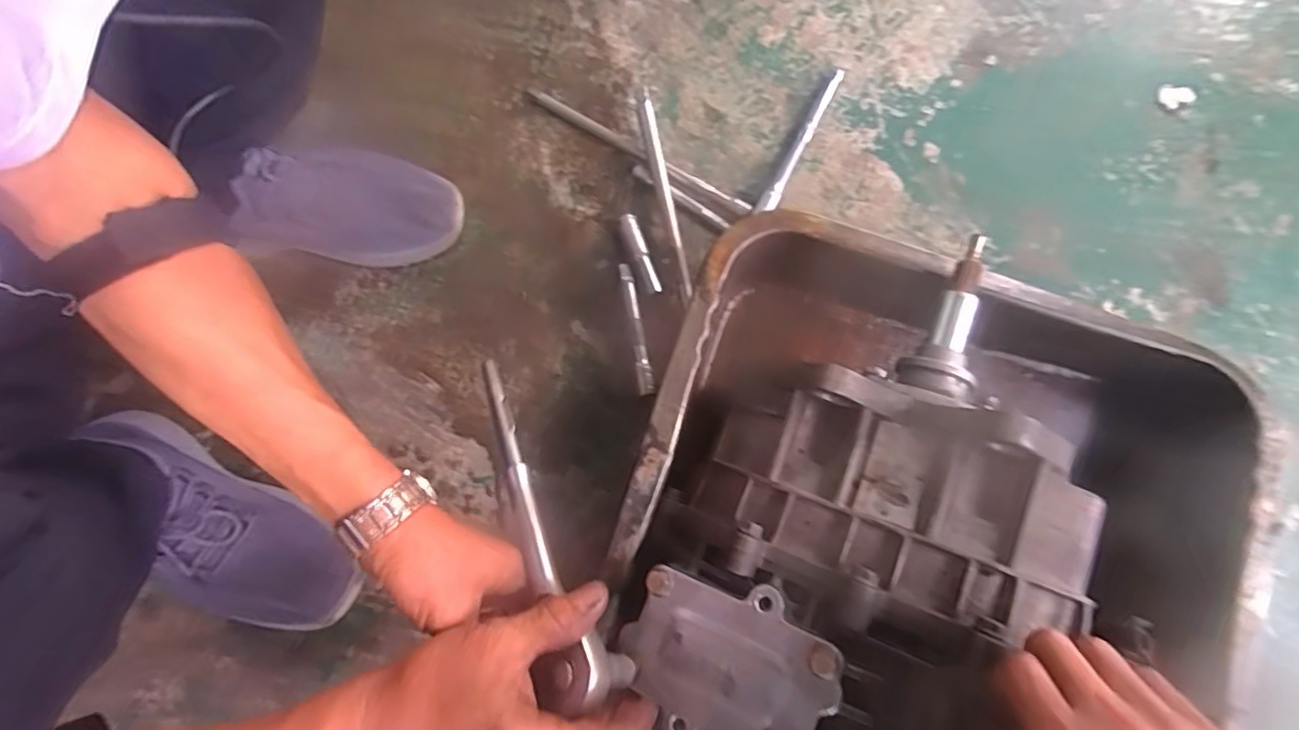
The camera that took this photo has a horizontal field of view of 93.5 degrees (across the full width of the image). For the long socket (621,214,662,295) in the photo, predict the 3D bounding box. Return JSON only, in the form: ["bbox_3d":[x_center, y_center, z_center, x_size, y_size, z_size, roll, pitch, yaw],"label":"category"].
[{"bbox_3d":[-0.008,-0.103,0.573,0.015,0.019,0.078,-19,79,-3],"label":"long socket"}]

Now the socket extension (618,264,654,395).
[{"bbox_3d":[-0.012,-0.034,0.554,0.013,0.019,0.124,-10,79,-1],"label":"socket extension"}]

